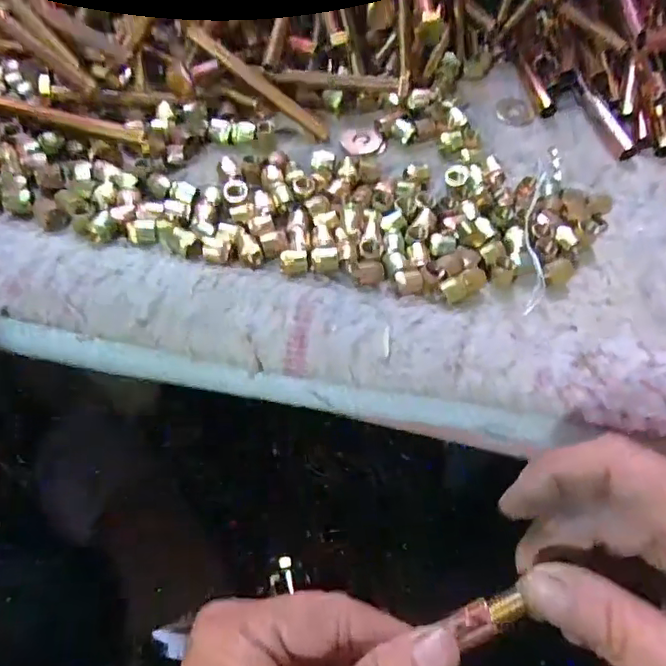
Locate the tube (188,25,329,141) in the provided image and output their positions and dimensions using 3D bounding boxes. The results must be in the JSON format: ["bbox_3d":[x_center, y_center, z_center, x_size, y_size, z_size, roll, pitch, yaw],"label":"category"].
[{"bbox_3d":[-0.043,-0.145,0.332,0.096,0.006,0.010,35,58,-14],"label":"tube"}]

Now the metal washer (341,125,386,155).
[{"bbox_3d":[0.018,-0.116,0.340,0.025,0.004,0.021,-9,69,-3],"label":"metal washer"}]

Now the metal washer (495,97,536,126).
[{"bbox_3d":[0.118,-0.144,0.367,0.024,0.004,0.024,2,58,-3],"label":"metal washer"}]

